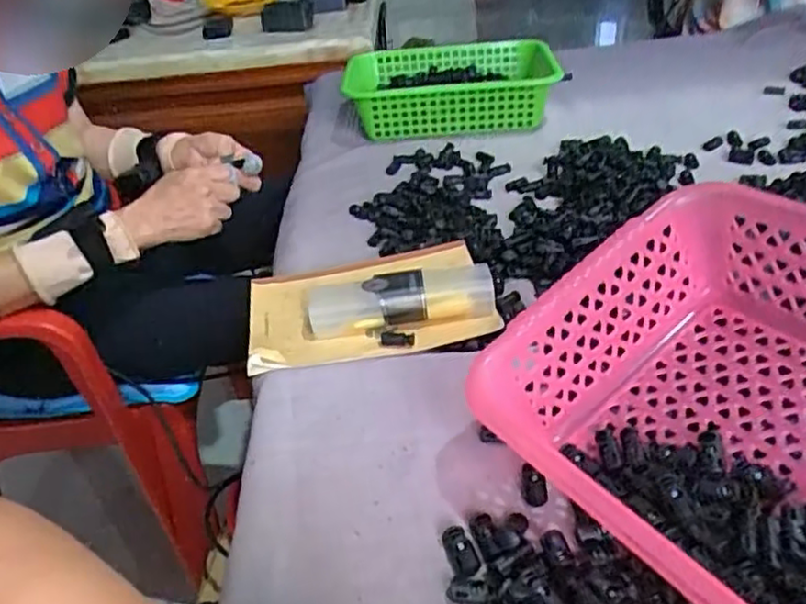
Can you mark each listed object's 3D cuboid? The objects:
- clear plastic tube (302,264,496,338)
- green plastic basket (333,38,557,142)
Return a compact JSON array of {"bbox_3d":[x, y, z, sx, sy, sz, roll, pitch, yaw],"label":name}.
[{"bbox_3d":[-0.004,-0.005,0.581,0.157,0.037,0.054,-6,34,0],"label":"clear plastic tube"},{"bbox_3d":[0.074,-0.315,1.004,0.307,0.078,0.219,-7,34,-1],"label":"green plastic basket"}]

